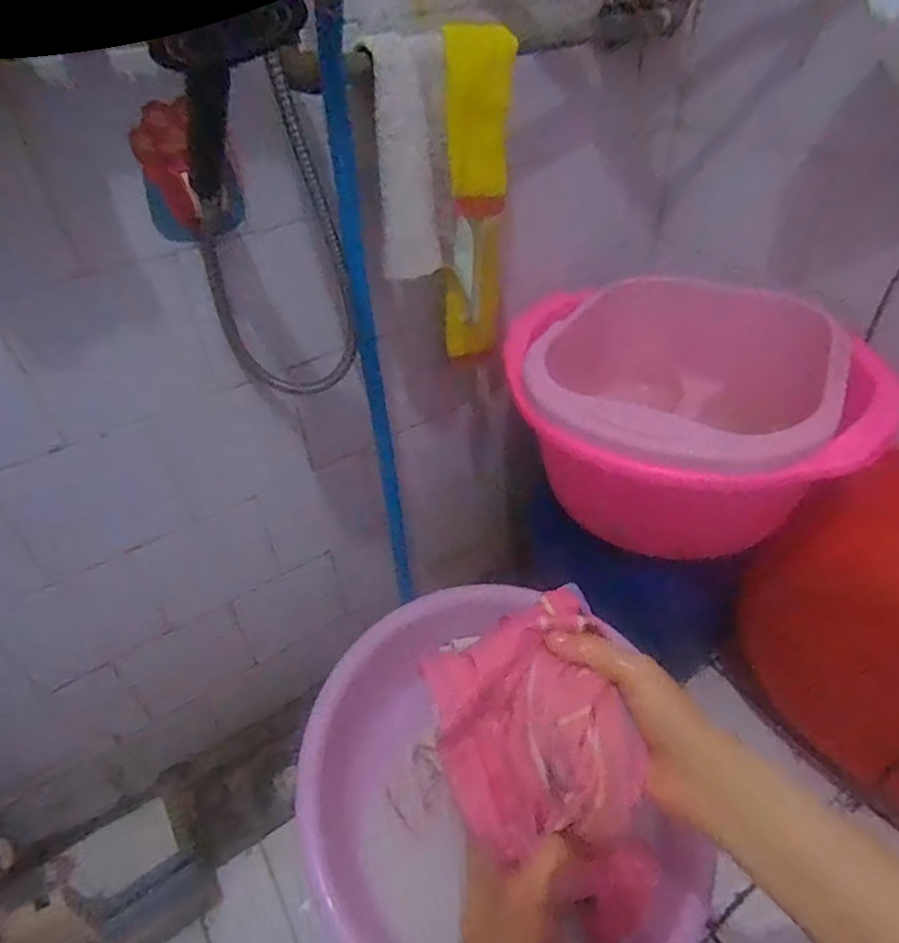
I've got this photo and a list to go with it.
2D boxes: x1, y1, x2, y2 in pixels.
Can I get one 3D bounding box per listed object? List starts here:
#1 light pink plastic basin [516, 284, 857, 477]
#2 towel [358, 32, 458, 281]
[{"bbox_3d":[0.260,-0.076,0.718,0.312,0.177,0.296,-2,42,2],"label":"light pink plastic basin"},{"bbox_3d":[-0.034,-0.279,0.556,0.073,0.188,0.030,-12,43,-10],"label":"towel"}]

